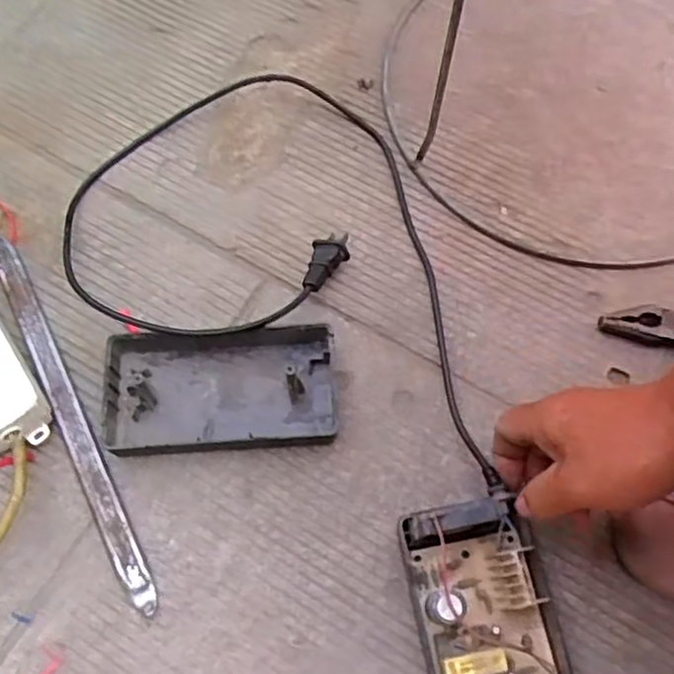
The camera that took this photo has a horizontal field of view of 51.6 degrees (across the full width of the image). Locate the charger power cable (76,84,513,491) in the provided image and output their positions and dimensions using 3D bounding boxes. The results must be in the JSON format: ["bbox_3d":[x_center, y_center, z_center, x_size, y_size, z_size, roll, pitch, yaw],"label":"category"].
[{"bbox_3d":[-0.021,-0.081,0.520,0.335,0.031,0.234,22,69,8],"label":"charger power cable"}]

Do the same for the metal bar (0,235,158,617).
[{"bbox_3d":[-0.186,0.049,0.477,0.017,0.010,0.290,-26,70,-11],"label":"metal bar"}]

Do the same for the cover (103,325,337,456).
[{"bbox_3d":[-0.077,0.034,0.472,0.149,0.028,0.082,-5,68,-3],"label":"cover"}]

